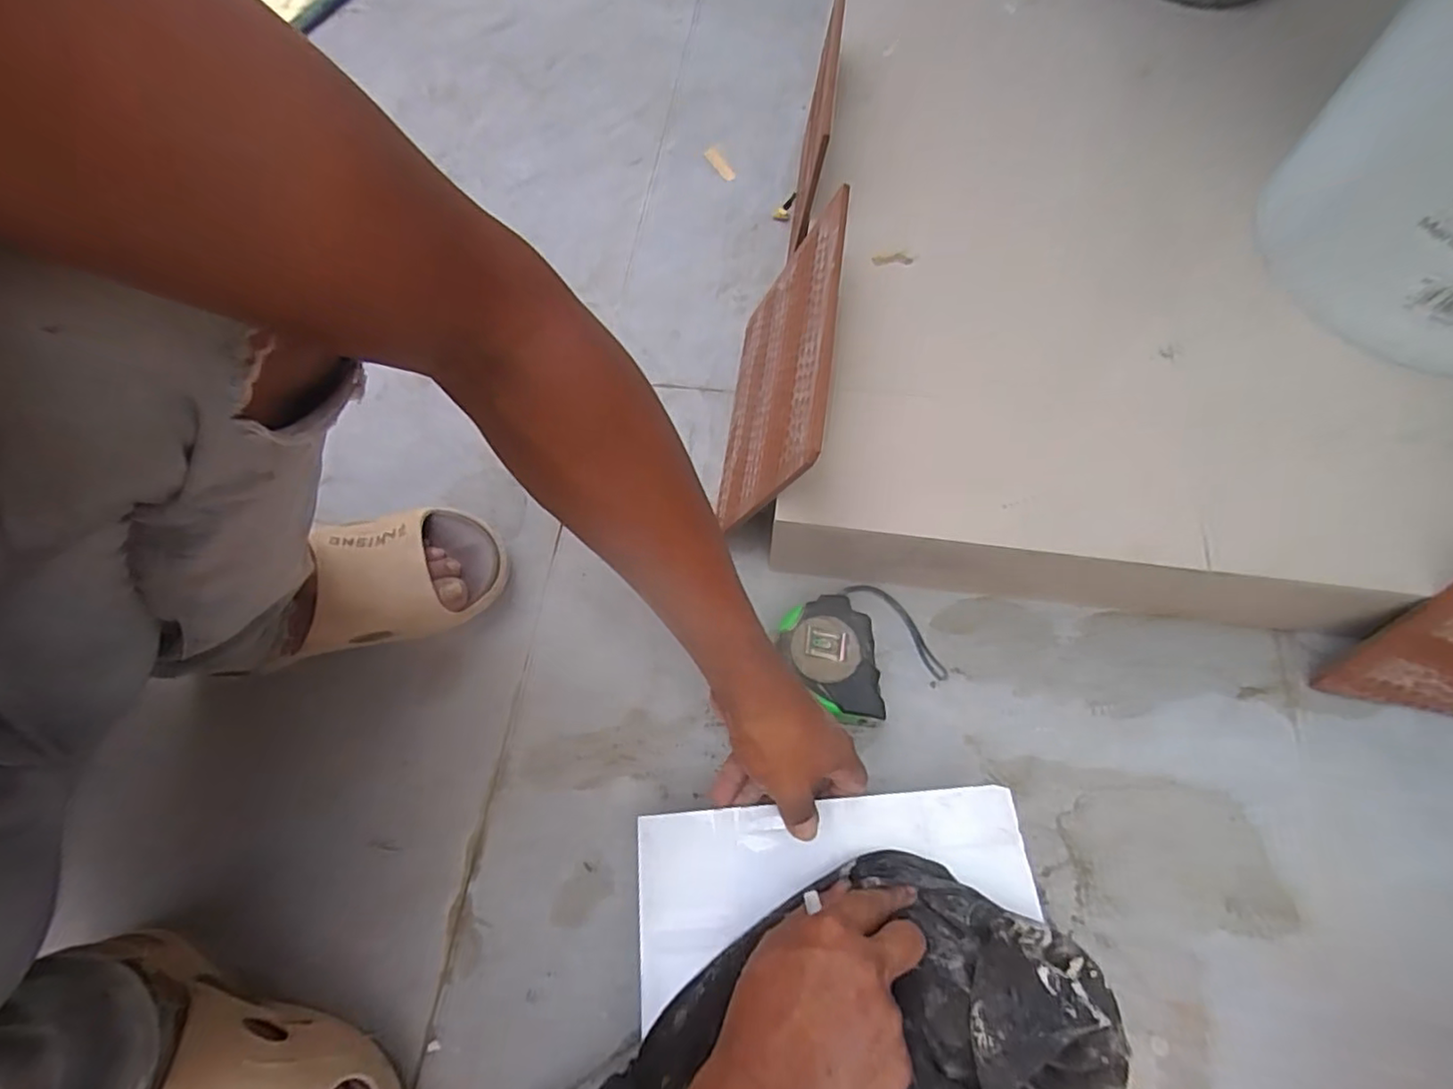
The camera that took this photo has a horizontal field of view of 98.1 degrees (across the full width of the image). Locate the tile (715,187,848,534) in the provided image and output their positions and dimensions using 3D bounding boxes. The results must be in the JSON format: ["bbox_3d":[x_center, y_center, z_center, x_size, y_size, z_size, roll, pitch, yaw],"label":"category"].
[{"bbox_3d":[0.040,-0.137,0.517,0.008,0.175,0.236,17,68,-19],"label":"tile"}]

